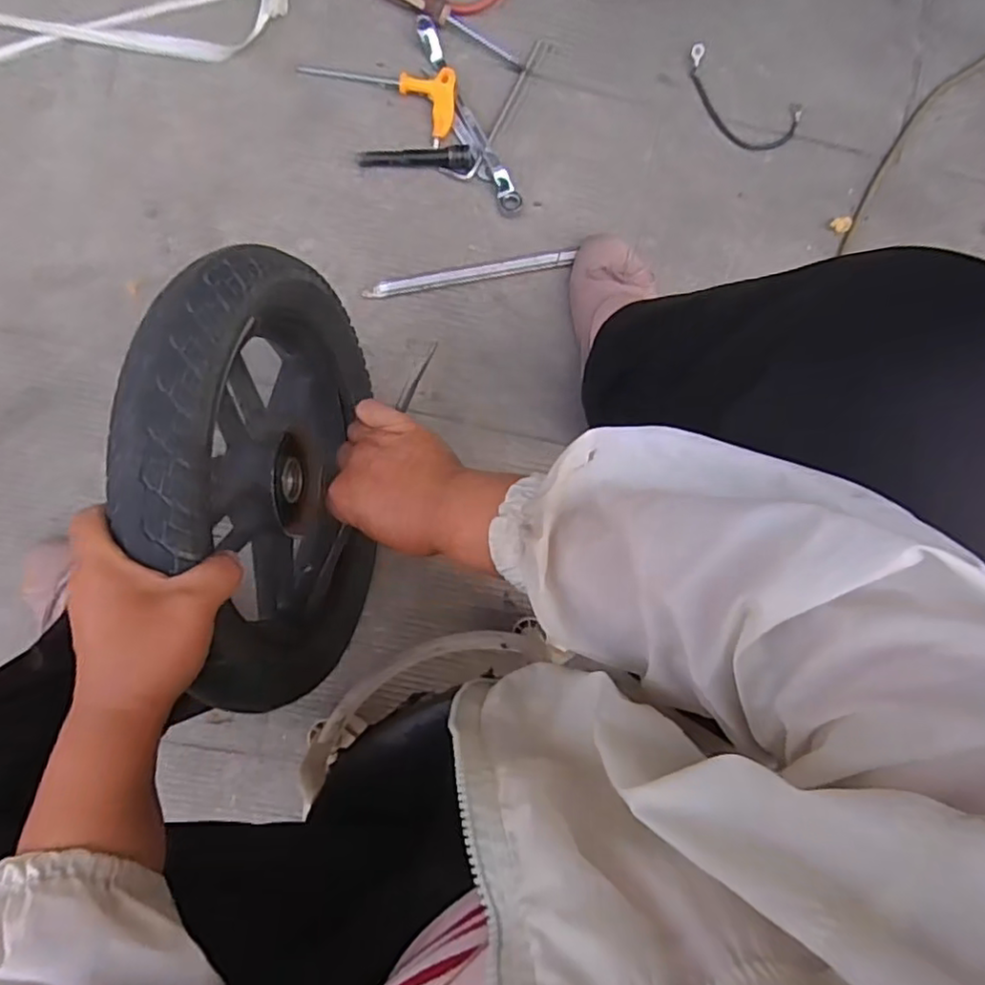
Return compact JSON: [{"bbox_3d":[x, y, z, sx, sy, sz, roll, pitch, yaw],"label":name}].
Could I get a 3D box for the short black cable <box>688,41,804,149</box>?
[{"bbox_3d":[0.278,-0.440,0.730,0.148,0.007,0.069,28,96,-4],"label":"short black cable"}]

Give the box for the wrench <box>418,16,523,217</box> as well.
[{"bbox_3d":[-0.025,-0.415,0.704,0.026,0.014,0.227,-26,92,-3],"label":"wrench"}]

